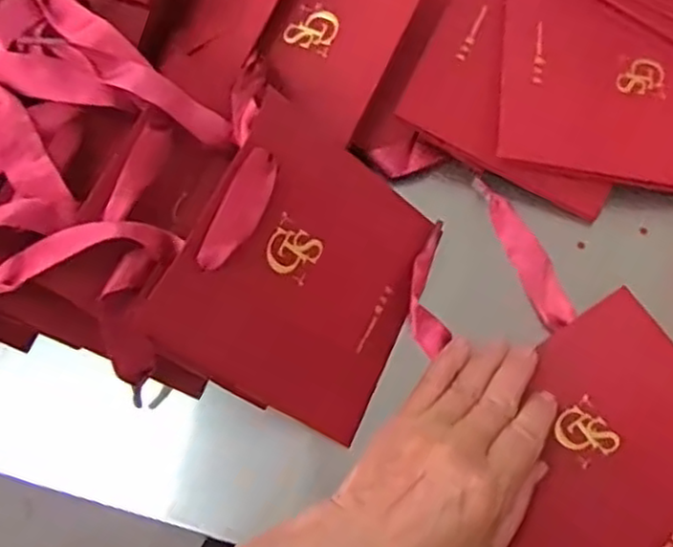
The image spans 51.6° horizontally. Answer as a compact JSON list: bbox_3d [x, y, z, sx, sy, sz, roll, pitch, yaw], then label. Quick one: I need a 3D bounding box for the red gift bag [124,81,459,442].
[{"bbox_3d":[-0.015,0.000,0.368,0.140,0.027,0.135,39,71,-33],"label":"red gift bag"}]

